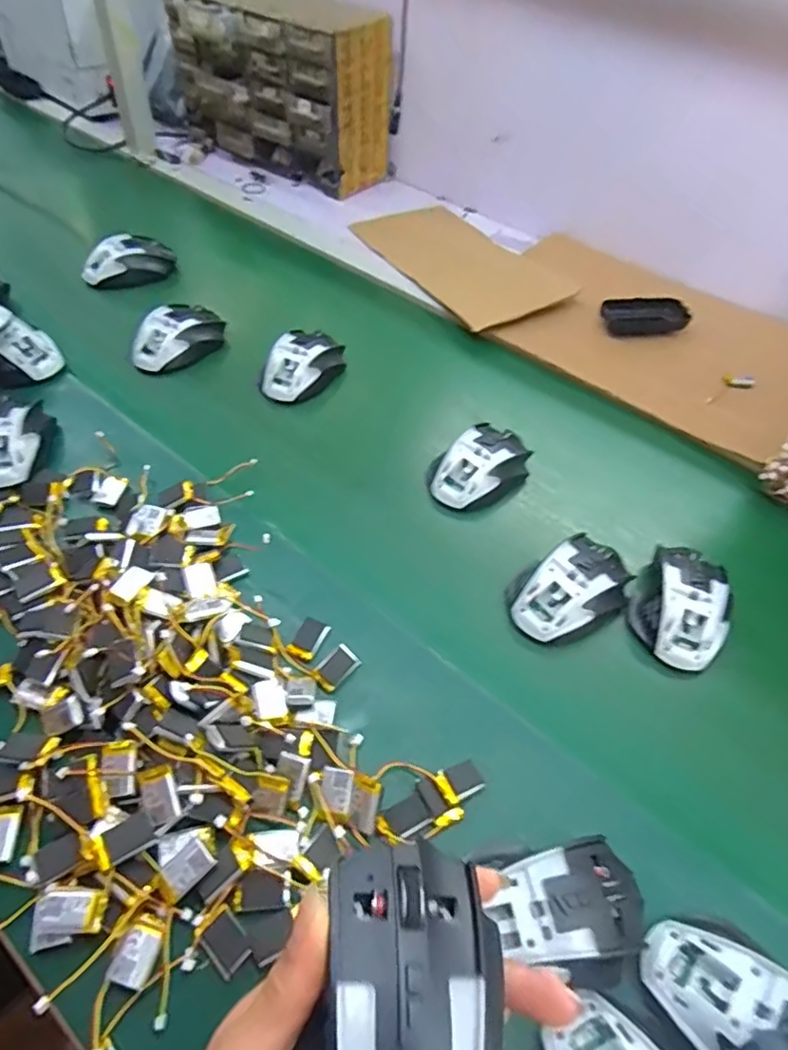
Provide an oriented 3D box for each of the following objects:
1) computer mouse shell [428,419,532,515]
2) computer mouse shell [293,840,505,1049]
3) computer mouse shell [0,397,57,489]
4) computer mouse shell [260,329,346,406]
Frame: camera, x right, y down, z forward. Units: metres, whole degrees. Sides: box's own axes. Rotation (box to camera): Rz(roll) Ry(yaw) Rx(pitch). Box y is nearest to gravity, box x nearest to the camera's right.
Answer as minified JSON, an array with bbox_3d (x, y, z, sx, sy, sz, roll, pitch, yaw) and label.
[{"bbox_3d":[0.082,-0.054,0.576,0.077,0.038,0.103,37,56,22],"label":"computer mouse shell"},{"bbox_3d":[0.003,0.173,0.203,0.066,0.034,0.107,10,49,3],"label":"computer mouse shell"},{"bbox_3d":[-0.352,-0.079,0.539,0.068,0.040,0.099,-9,53,-13],"label":"computer mouse shell"},{"bbox_3d":[-0.099,-0.180,0.658,0.065,0.041,0.104,28,53,16],"label":"computer mouse shell"}]

